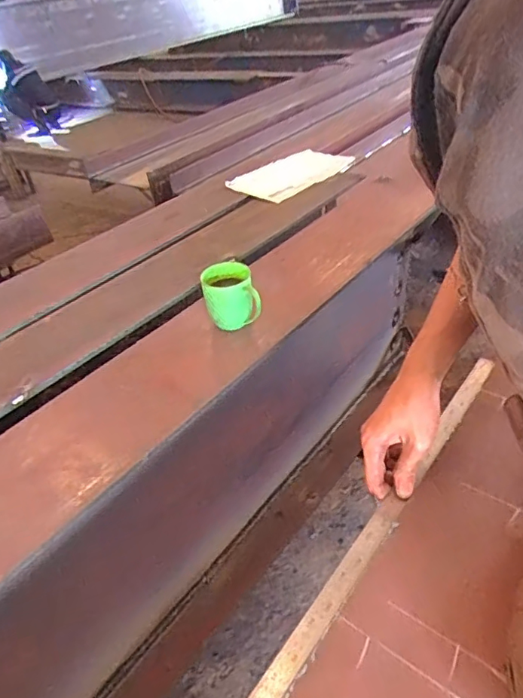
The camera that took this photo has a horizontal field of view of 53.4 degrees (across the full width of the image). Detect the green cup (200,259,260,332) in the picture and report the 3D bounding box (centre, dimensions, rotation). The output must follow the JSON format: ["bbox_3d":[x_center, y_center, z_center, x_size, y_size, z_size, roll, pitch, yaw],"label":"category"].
[{"bbox_3d":[-0.049,-0.078,0.800,0.077,0.083,0.081,-4,37,3],"label":"green cup"}]

